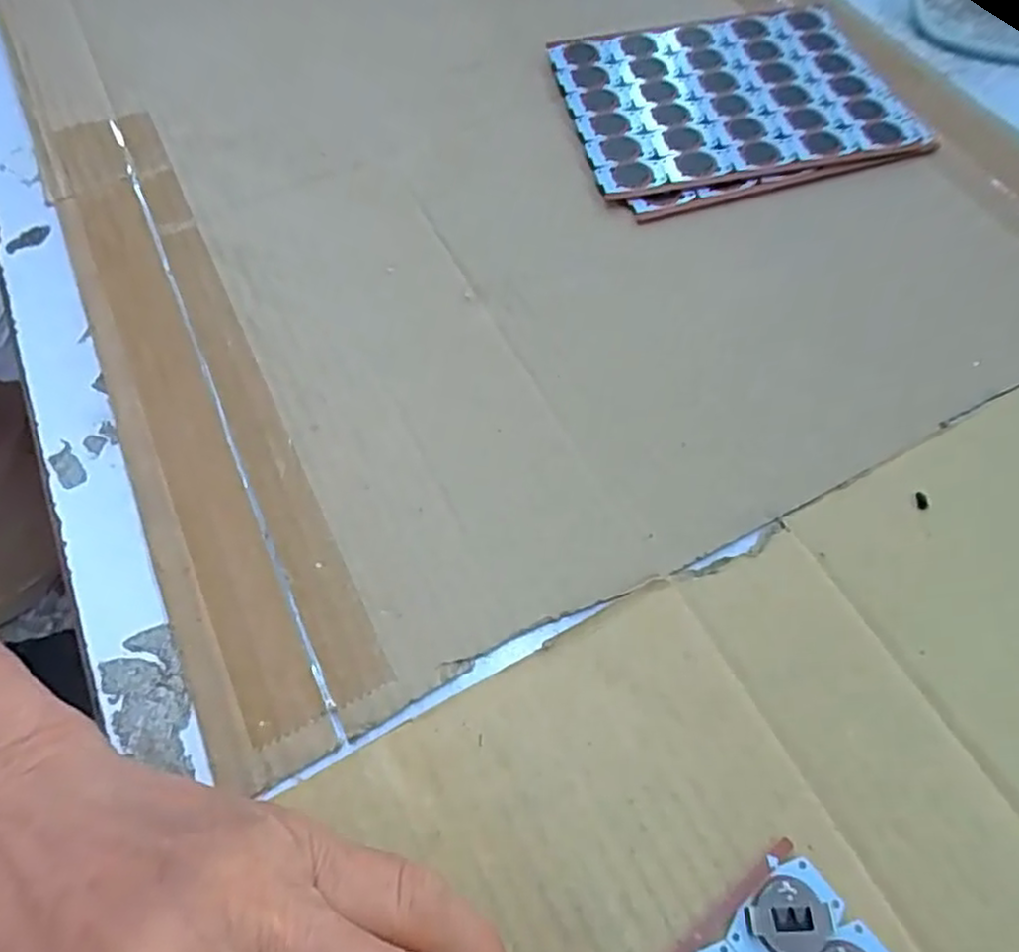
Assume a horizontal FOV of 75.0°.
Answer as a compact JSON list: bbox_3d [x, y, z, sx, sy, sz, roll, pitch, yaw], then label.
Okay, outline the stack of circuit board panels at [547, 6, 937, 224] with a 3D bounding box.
[{"bbox_3d":[0.106,-0.186,0.327,0.153,0.007,0.124,-14,63,-7],"label":"stack of circuit board panels"}]

